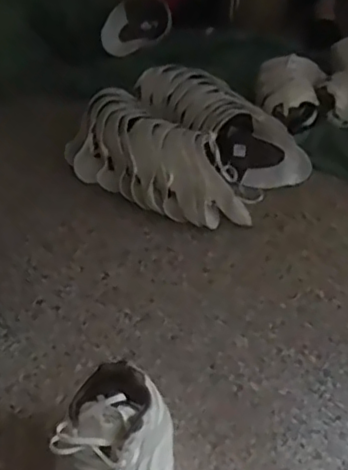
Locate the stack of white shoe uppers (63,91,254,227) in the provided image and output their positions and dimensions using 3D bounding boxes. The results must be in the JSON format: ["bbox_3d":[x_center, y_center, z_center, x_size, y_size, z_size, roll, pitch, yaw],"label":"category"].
[{"bbox_3d":[-0.034,-0.152,1.286,0.228,0.135,0.424,-34,54,-30],"label":"stack of white shoe uppers"}]

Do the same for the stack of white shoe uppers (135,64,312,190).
[{"bbox_3d":[0.106,-0.245,1.387,0.168,0.132,0.438,-33,54,-29],"label":"stack of white shoe uppers"}]

